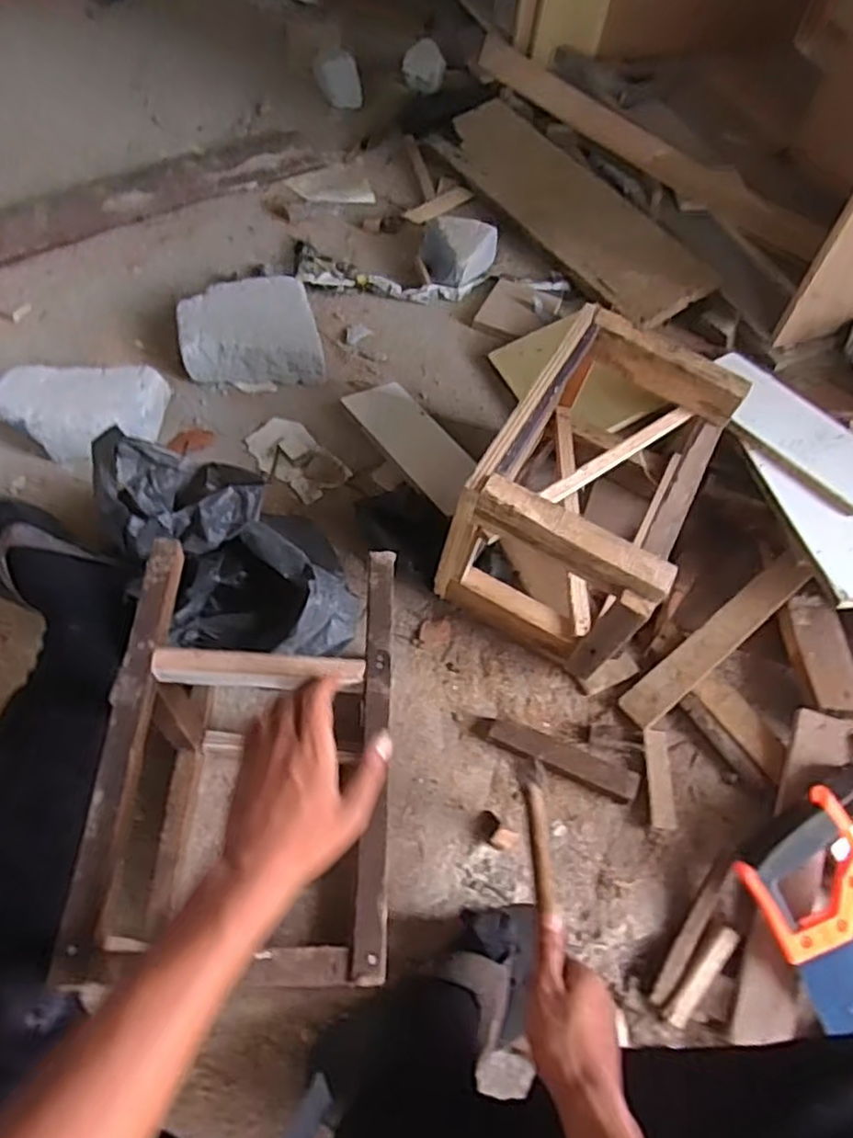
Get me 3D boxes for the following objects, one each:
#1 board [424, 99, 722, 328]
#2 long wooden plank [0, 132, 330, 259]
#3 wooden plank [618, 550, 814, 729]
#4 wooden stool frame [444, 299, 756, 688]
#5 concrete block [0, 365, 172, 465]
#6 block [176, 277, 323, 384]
[{"bbox_3d":[0.255,-0.690,1.319,0.220,0.012,0.657,-30,65,-20],"label":"board"},{"bbox_3d":[-0.663,-0.603,1.215,1.066,0.027,0.141,-30,68,-22],"label":"long wooden plank"},{"bbox_3d":[0.355,0.082,0.858,0.298,0.017,0.050,-38,61,-14],"label":"wooden plank"},{"bbox_3d":[0.192,-0.091,0.829,0.219,0.226,0.337,27,60,12],"label":"wooden stool frame"},{"bbox_3d":[-0.475,-0.221,0.981,0.216,0.067,0.124,-10,60,-10],"label":"concrete block"},{"bbox_3d":[-0.270,-0.363,1.083,0.200,0.064,0.185,-9,59,-9],"label":"block"}]

